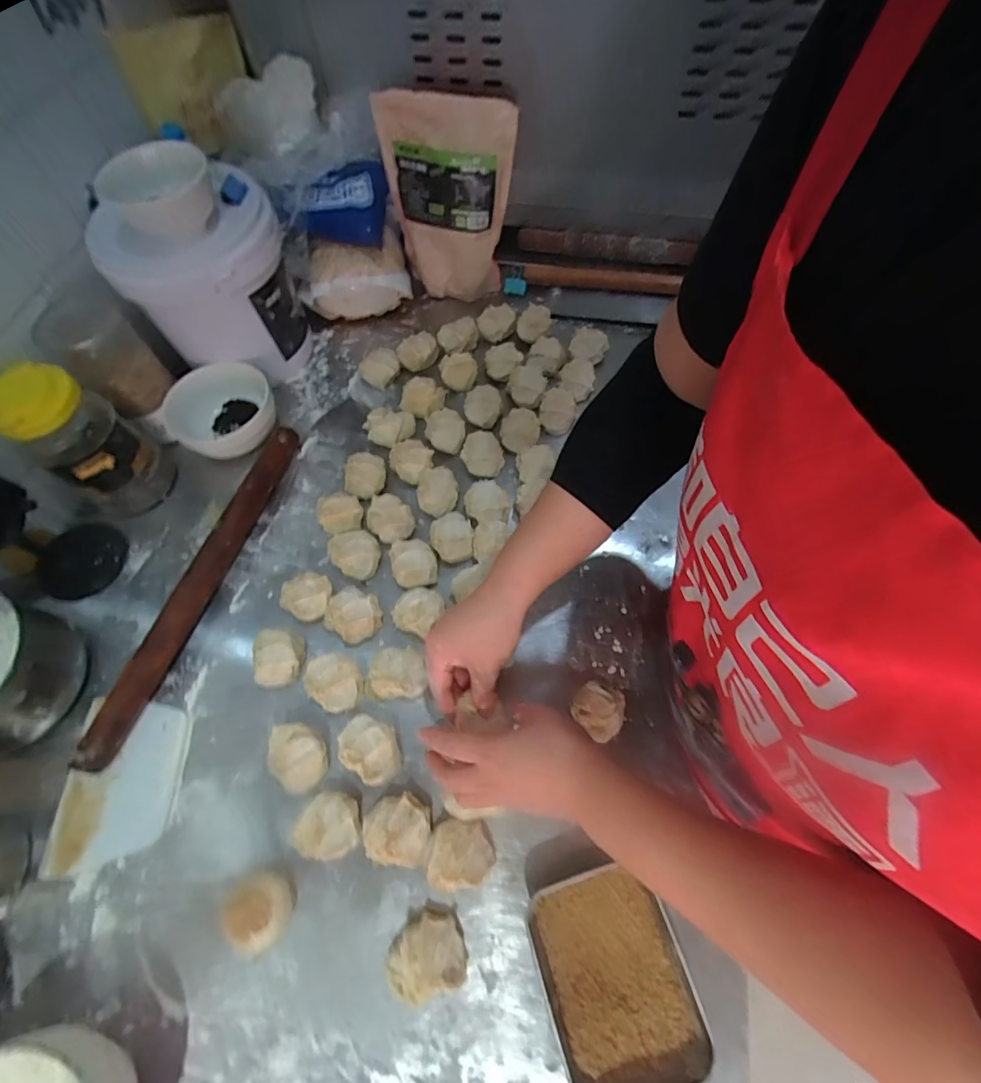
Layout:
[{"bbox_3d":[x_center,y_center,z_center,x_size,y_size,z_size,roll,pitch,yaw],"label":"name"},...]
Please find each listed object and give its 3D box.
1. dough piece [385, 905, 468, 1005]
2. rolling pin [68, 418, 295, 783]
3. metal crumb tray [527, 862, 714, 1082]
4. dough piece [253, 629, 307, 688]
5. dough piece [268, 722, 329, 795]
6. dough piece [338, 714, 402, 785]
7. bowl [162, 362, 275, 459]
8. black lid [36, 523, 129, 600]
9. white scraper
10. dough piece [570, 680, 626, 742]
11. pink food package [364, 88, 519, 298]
[{"bbox_3d":[-0.053,0.331,0.383,0.063,0.035,0.056,-16,64,-5],"label":"dough piece"},{"bbox_3d":[-0.320,0.035,0.541,0.042,0.037,0.416,11,64,8],"label":"rolling pin"},{"bbox_3d":[0.096,0.338,0.373,0.106,0.030,0.131,-16,64,-5],"label":"metal crumb tray"},{"bbox_3d":[-0.219,0.120,0.496,0.054,0.034,0.060,-10,63,-2],"label":"dough piece"},{"bbox_3d":[-0.179,0.201,0.448,0.063,0.037,0.045,30,68,16],"label":"dough piece"},{"bbox_3d":[-0.111,0.195,0.452,0.062,0.037,0.046,30,68,16],"label":"dough piece"},{"bbox_3d":[-0.349,-0.164,0.629,0.132,0.067,0.112,-30,66,-12],"label":"bowl"},{"bbox_3d":[-0.475,0.021,0.561,0.084,0.011,0.090,8,69,-18],"label":"black lid"},{"bbox_3d":[-0.360,0.227,0.464,0.116,0.005,0.143,-12,63,-5],"label":"white scraper"},{"bbox_3d":[0.105,0.161,0.462,0.045,0.037,0.048,-1,63,2],"label":"dough piece"},{"bbox_3d":[-0.060,-0.476,0.683,0.186,0.249,0.053,19,56,13],"label":"pink food package"}]

